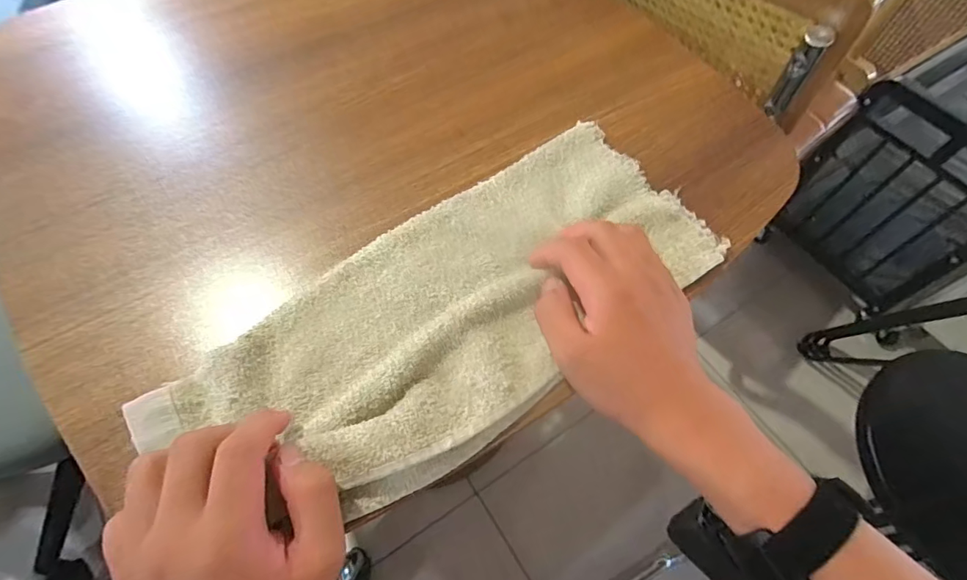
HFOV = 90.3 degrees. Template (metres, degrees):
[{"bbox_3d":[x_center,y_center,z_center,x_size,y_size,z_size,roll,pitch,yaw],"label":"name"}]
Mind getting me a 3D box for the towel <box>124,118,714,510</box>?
[{"bbox_3d":[-0.007,0.007,0.312,0.360,0.021,0.148,-35,67,-23],"label":"towel"}]

